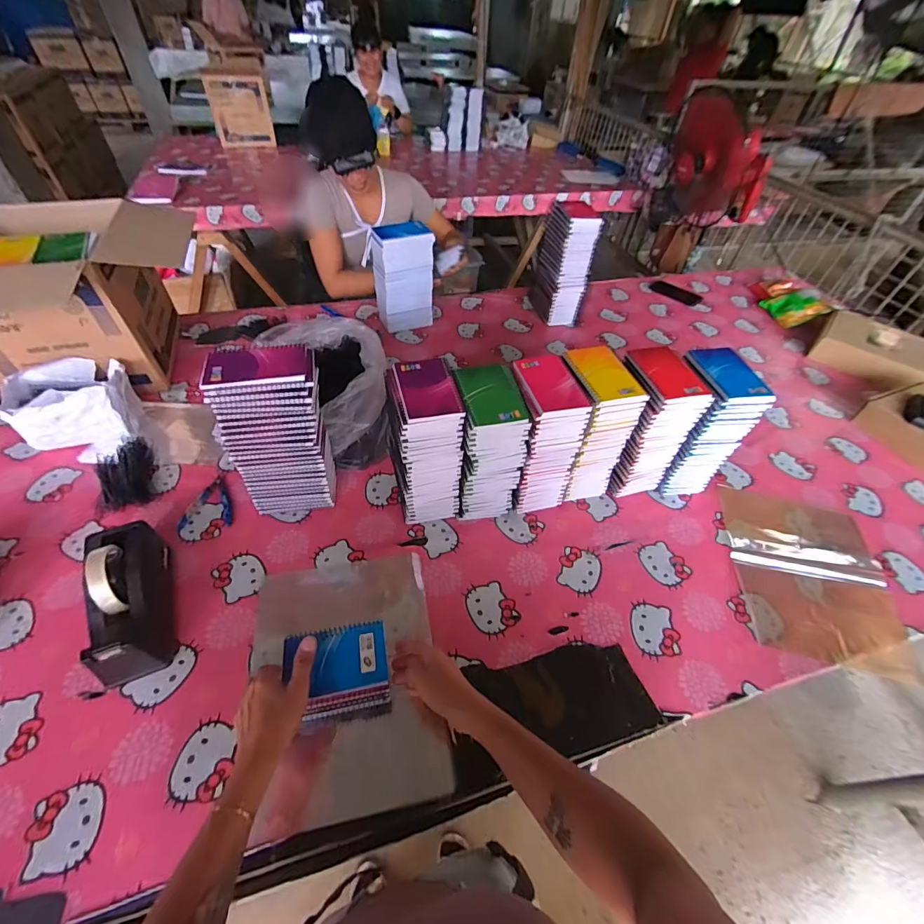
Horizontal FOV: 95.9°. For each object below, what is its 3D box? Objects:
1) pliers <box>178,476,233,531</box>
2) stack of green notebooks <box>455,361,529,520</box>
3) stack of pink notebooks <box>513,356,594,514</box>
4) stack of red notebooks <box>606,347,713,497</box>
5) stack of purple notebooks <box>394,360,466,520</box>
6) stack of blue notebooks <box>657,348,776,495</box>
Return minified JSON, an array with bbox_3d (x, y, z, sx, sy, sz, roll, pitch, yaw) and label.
[{"bbox_3d":[-0.454,0.072,0.750,0.082,0.008,0.109,-8,49,-11],"label":"pliers"},{"bbox_3d":[0.038,-0.017,0.712,0.100,0.262,0.123,-8,49,-11],"label":"stack of green notebooks"},{"bbox_3d":[0.130,-0.038,0.742,0.100,0.258,0.131,-9,50,-12],"label":"stack of pink notebooks"},{"bbox_3d":[0.333,-0.061,0.775,0.106,0.269,0.127,-6,49,-10],"label":"stack of red notebooks"},{"bbox_3d":[-0.061,-0.019,0.704,0.098,0.266,0.129,-7,49,-11],"label":"stack of purple notebooks"},{"bbox_3d":[0.441,-0.061,0.782,0.112,0.267,0.130,4,48,0],"label":"stack of blue notebooks"}]

